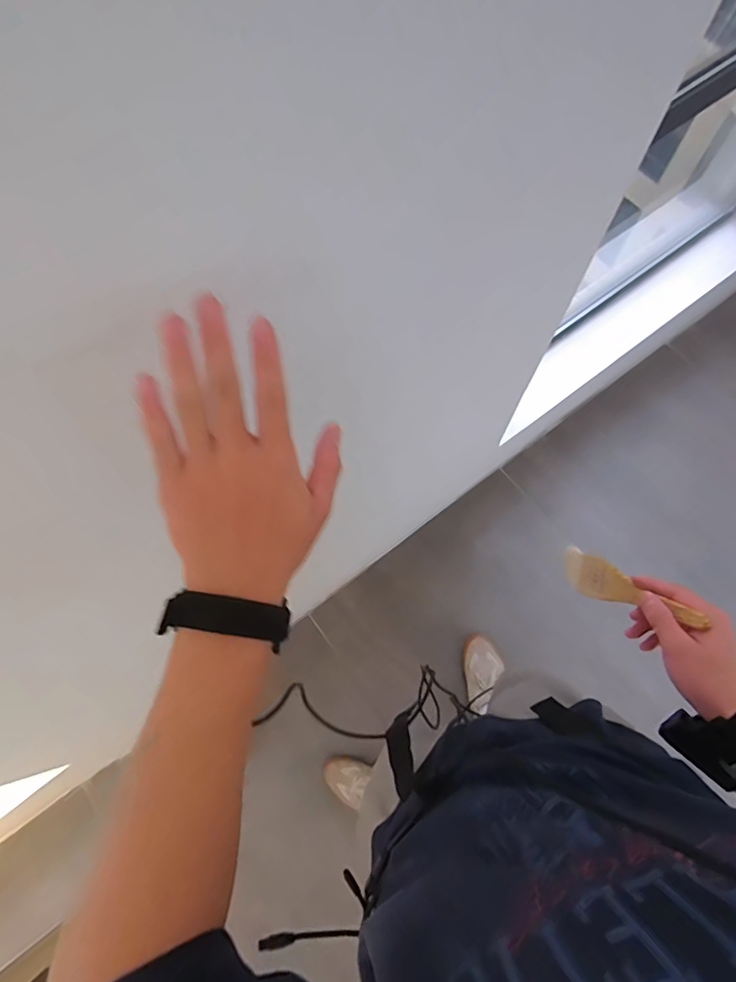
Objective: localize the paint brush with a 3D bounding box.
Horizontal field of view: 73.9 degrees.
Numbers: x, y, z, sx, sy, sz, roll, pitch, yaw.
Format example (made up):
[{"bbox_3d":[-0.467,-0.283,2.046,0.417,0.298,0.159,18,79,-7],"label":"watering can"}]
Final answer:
[{"bbox_3d":[0.285,0.114,0.550,0.009,0.190,0.050,5,101,-17],"label":"paint brush"}]

